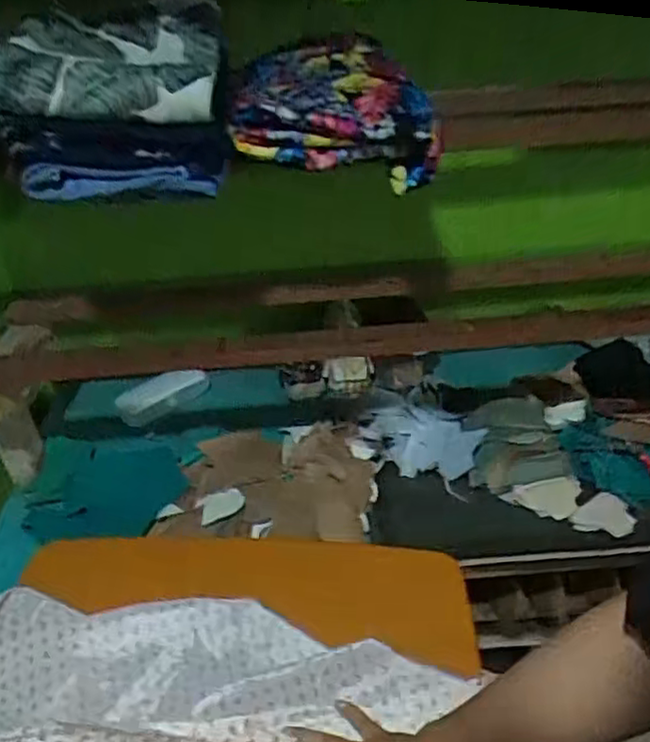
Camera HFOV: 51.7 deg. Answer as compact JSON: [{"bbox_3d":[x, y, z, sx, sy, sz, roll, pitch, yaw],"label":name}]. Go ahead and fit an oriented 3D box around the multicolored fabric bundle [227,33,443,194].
[{"bbox_3d":[0.009,-0.245,0.639,0.184,0.126,0.116,-4,35,0],"label":"multicolored fabric bundle"}]

